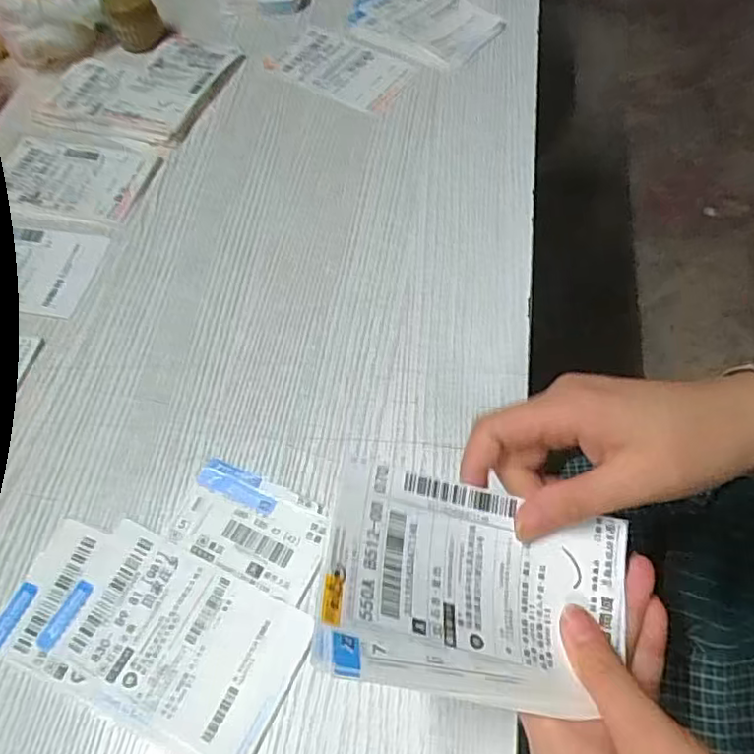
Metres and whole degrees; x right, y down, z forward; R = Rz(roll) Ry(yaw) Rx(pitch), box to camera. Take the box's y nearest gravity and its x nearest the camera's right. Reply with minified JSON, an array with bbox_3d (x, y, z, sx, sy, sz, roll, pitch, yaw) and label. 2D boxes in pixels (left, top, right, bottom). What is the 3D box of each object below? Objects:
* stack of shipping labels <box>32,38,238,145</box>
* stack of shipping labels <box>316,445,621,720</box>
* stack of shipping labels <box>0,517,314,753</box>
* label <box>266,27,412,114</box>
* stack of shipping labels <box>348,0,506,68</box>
[{"bbox_3d":[-0.216,-0.265,0.549,0.136,0.014,0.131,16,62,13],"label":"stack of shipping labels"},{"bbox_3d":[0.043,0.083,0.247,0.129,0.017,0.088,16,48,-13],"label":"stack of shipping labels"},{"bbox_3d":[-0.119,0.131,0.318,0.156,0.004,0.084,19,63,14],"label":"stack of shipping labels"},{"bbox_3d":[-0.034,-0.280,0.552,0.129,0.004,0.069,30,66,19],"label":"label"},{"bbox_3d":[0.044,-0.338,0.576,0.134,0.010,0.098,39,70,23],"label":"stack of shipping labels"}]

